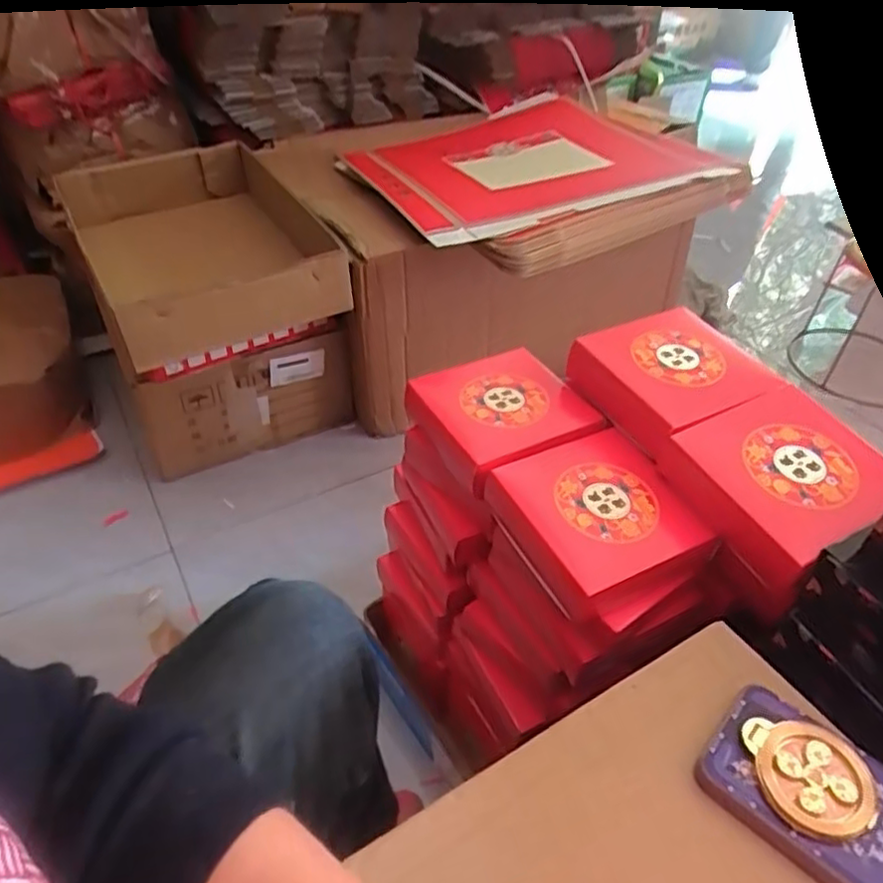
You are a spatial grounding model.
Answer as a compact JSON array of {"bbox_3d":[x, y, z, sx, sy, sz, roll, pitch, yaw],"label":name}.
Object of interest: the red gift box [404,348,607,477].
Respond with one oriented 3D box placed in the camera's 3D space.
[{"bbox_3d":[0.054,-0.021,0.606,0.147,0.059,0.136,-20,47,-22],"label":"red gift box"}]

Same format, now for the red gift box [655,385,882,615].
[{"bbox_3d":[0.256,0.030,0.496,0.128,0.053,0.132,-18,47,-20],"label":"red gift box"}]

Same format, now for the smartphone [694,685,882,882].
[{"bbox_3d":[0.214,0.193,0.336,0.150,0.011,0.073,33,51,29],"label":"smartphone"}]

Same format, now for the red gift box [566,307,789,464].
[{"bbox_3d":[0.199,-0.056,0.581,0.133,0.042,0.136,-19,47,-21],"label":"red gift box"}]

